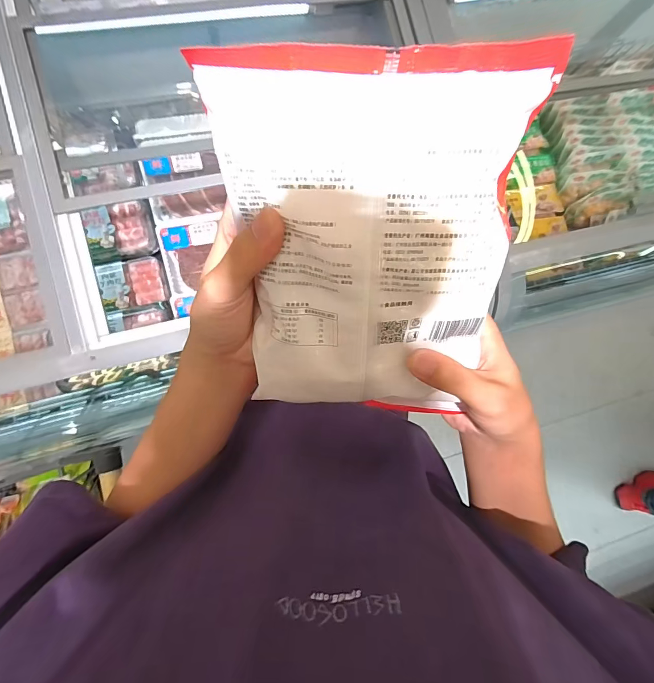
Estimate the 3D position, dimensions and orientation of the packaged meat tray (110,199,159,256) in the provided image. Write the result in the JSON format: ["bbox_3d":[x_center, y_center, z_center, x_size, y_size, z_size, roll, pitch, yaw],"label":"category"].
[{"bbox_3d":[-0.450,-0.266,0.837,0.088,0.032,0.121,-10,88,-9],"label":"packaged meat tray"}]

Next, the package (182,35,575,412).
[{"bbox_3d":[0.024,-0.042,0.206,0.155,0.030,0.203,1,120,4],"label":"package"}]

